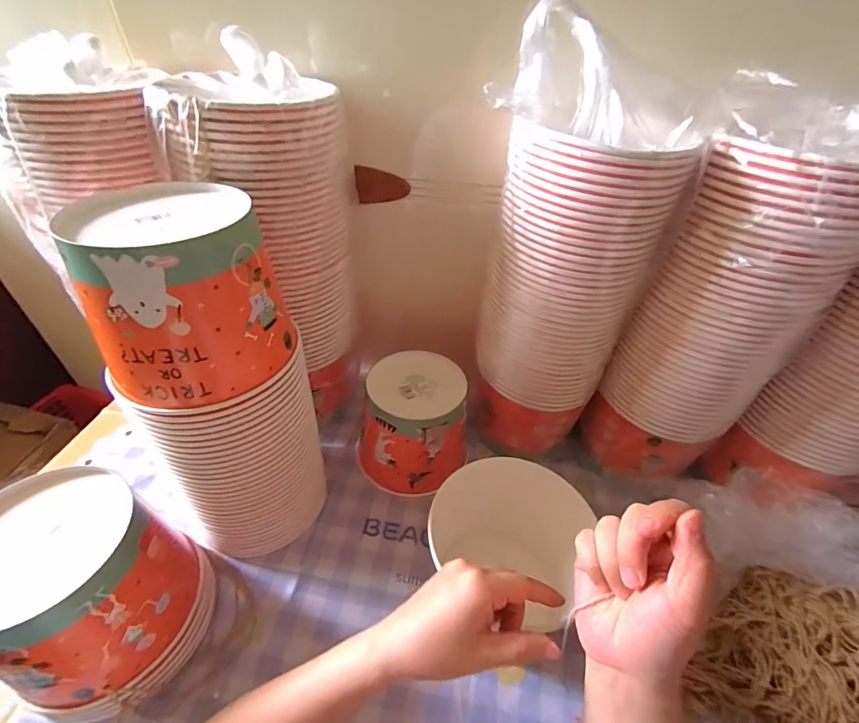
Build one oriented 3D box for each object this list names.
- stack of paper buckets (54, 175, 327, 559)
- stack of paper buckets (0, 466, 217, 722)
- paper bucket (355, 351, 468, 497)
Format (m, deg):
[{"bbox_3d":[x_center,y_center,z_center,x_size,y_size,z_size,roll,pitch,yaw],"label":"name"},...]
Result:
[{"bbox_3d":[-0.208,0.023,0.418,0.153,0.355,0.163,-15,44,-20],"label":"stack of paper buckets"},{"bbox_3d":[-0.299,0.207,0.366,0.135,0.178,0.137,9,41,6],"label":"stack of paper buckets"},{"bbox_3d":[-0.026,0.085,0.561,0.140,0.135,0.137,2,41,-2],"label":"paper bucket"}]

